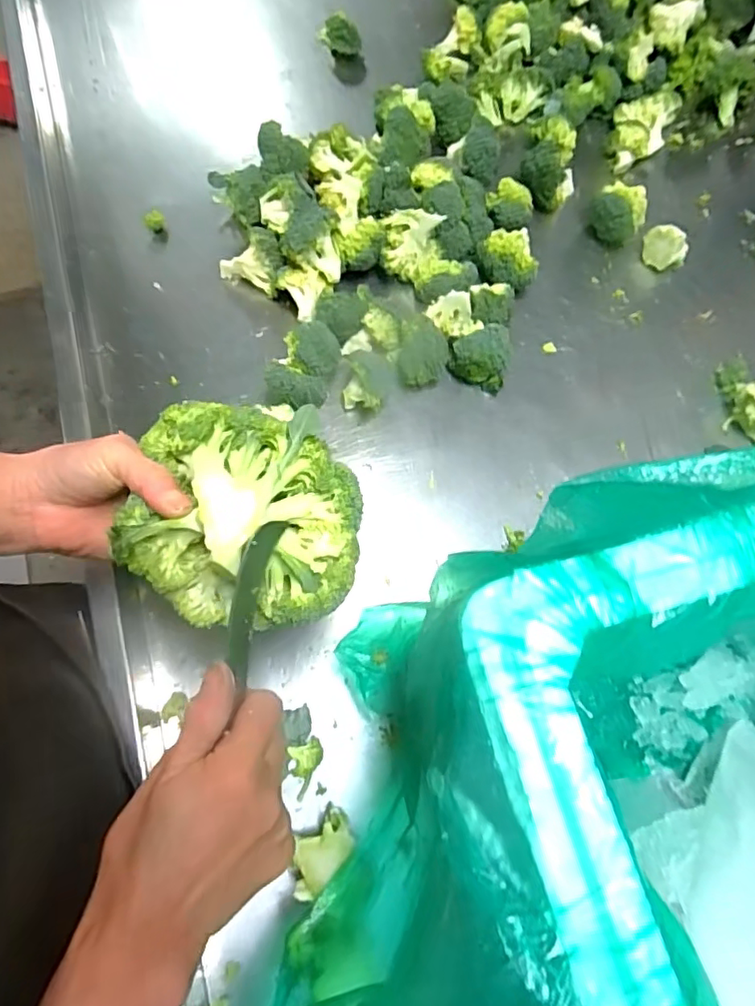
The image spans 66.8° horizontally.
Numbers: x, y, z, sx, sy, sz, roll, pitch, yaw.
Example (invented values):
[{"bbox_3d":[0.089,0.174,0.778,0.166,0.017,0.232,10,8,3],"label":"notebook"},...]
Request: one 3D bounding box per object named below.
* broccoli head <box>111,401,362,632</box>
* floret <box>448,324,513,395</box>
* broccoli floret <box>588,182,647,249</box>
[{"bbox_3d":[-0.079,0.009,0.332,0.136,0.070,0.140,5,89,-8],"label":"broccoli head"},{"bbox_3d":[0.097,-0.136,0.529,0.056,0.050,0.043,22,71,6],"label":"floret"},{"bbox_3d":[0.251,-0.302,0.599,0.050,0.048,0.044,36,73,10],"label":"broccoli floret"}]

